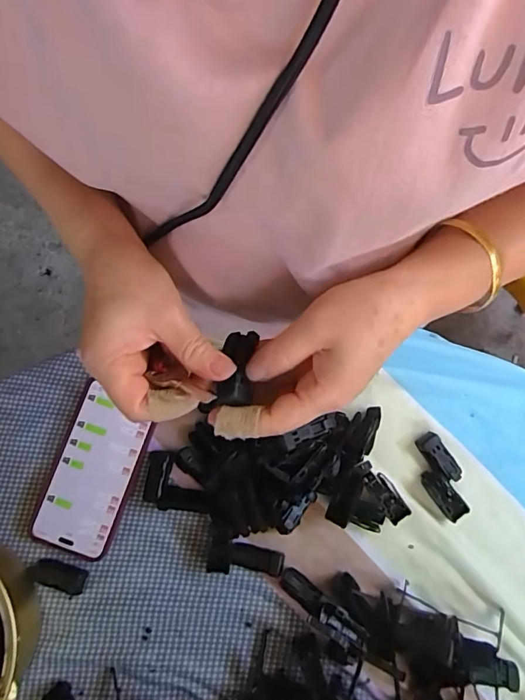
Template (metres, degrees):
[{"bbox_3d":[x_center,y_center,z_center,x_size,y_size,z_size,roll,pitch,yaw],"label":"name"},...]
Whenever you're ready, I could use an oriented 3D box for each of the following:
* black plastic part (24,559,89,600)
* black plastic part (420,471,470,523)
[{"bbox_3d":[-0.188,0.206,0.428,0.052,0.006,0.025,17,78,5],"label":"black plastic part"},{"bbox_3d":[0.167,0.133,0.435,0.021,0.011,0.047,-34,79,-6],"label":"black plastic part"}]

